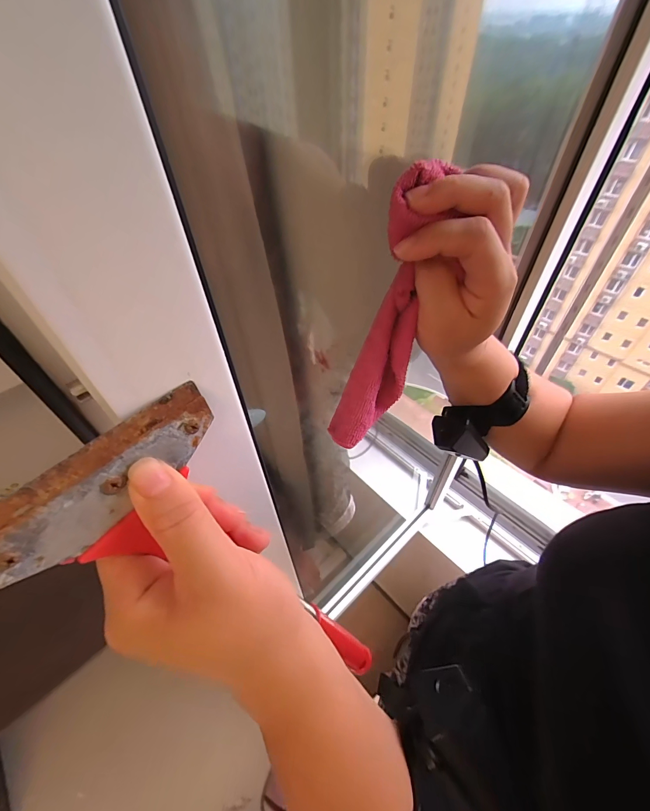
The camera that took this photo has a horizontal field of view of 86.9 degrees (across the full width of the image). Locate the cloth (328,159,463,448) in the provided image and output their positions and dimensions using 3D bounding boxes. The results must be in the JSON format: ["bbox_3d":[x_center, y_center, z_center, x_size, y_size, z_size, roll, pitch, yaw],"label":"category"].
[{"bbox_3d":[0.041,-0.053,0.227,0.036,0.178,0.038,28,32,26],"label":"cloth"}]

